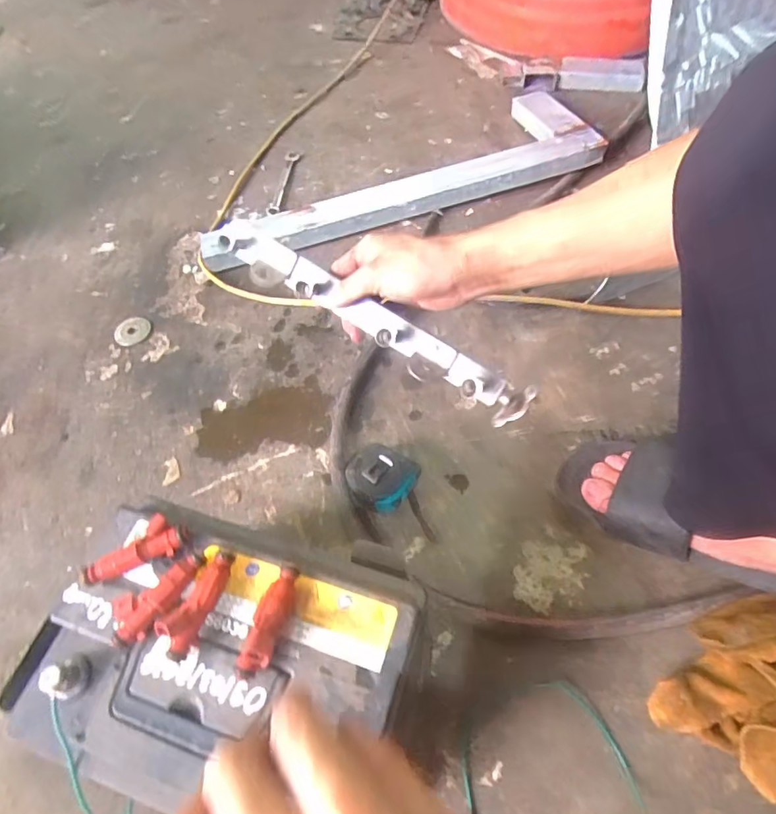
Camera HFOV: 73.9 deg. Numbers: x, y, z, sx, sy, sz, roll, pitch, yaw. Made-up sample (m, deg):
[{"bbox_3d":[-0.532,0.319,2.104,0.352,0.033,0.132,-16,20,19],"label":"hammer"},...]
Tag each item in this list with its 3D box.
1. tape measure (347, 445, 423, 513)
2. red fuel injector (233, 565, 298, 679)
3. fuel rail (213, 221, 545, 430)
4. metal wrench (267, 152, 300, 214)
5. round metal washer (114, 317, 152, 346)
[{"bbox_3d":[-0.006,0.080,0.565,0.066,0.051,0.061,33,66,22],"label":"tape measure"},{"bbox_3d":[-0.074,0.136,0.326,0.025,0.021,0.068,19,61,14],"label":"red fuel injector"},{"bbox_3d":[-0.019,-0.084,0.490,0.337,0.035,0.036,32,65,7],"label":"fuel rail"},{"bbox_3d":[-0.180,-0.387,0.892,0.024,0.017,0.173,3,58,6],"label":"metal wrench"},{"bbox_3d":[-0.361,-0.108,0.729,0.047,0.004,0.051,-2,58,3],"label":"round metal washer"}]

